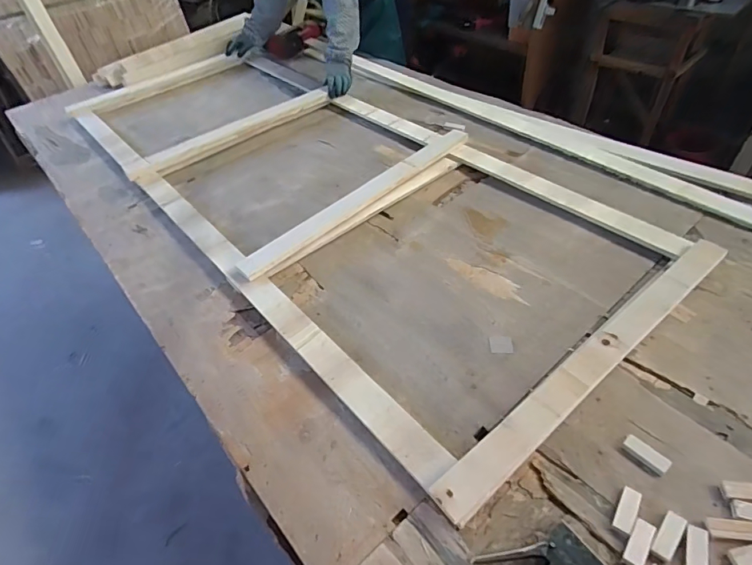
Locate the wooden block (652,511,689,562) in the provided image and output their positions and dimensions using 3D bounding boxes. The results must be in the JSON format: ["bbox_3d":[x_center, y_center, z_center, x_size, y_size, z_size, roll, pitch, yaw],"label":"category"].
[{"bbox_3d":[0.392,0.339,0.599,0.023,0.016,0.064,29,72,28],"label":"wooden block"}]

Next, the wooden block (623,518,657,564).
[{"bbox_3d":[0.352,0.345,0.596,0.026,0.011,0.062,29,55,29],"label":"wooden block"}]

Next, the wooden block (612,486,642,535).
[{"bbox_3d":[0.354,0.320,0.628,0.025,0.013,0.061,23,53,25],"label":"wooden block"}]

